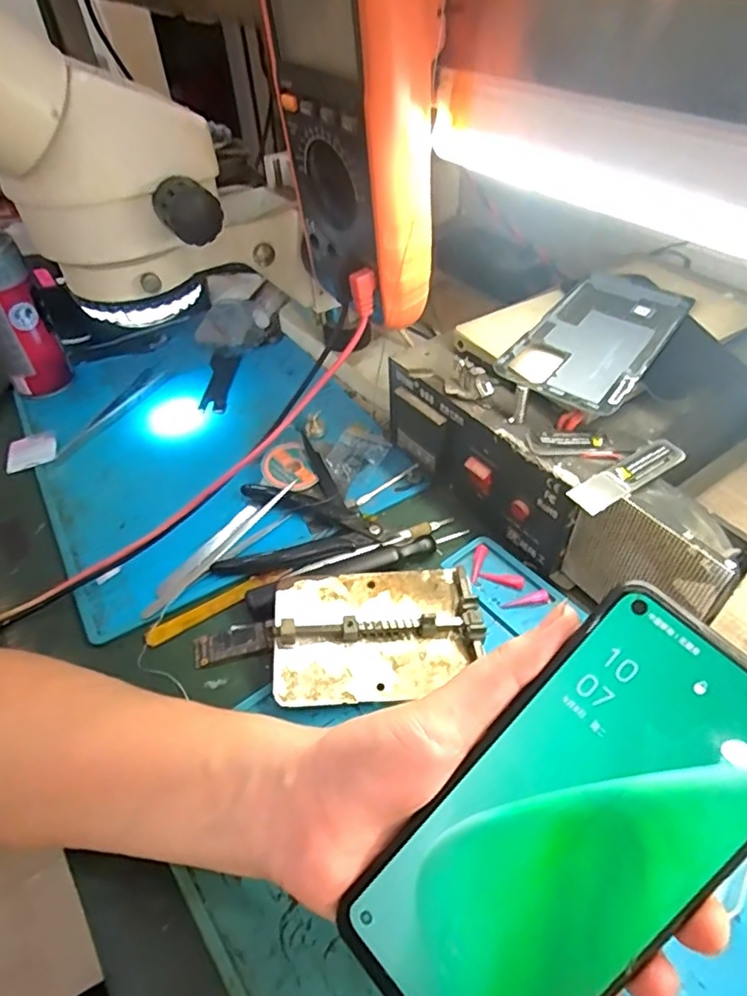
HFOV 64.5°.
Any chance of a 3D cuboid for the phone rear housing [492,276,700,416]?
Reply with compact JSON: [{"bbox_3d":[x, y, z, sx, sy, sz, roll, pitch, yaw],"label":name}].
[{"bbox_3d":[0.143,-0.103,0.371,0.073,0.004,0.153,29,54,25],"label":"phone rear housing"}]

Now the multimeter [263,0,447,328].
[{"bbox_3d":[-0.006,-0.177,0.287,0.053,0.169,0.086,-21,47,-16],"label":"multimeter"}]

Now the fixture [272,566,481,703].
[{"bbox_3d":[0.002,0.075,0.338,0.117,0.021,0.077,-8,46,-3],"label":"fixture"}]

